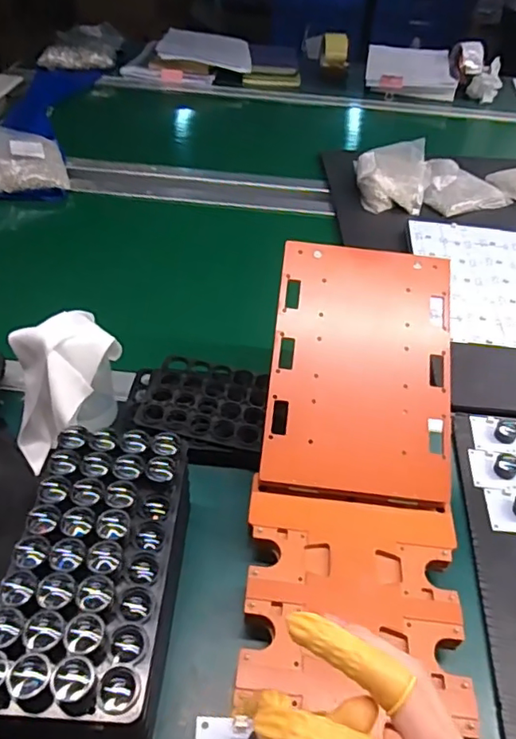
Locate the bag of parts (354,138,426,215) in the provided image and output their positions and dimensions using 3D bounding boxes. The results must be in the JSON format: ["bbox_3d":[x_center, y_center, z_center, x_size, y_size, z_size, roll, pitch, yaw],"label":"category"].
[{"bbox_3d":[0.225,-0.329,0.934,0.115,0.056,0.164,6,46,3],"label":"bag of parts"}]

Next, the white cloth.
[{"bbox_3d":[-0.175,0.011,0.503,0.095,0.100,0.110,-5,46,-8],"label":"white cloth"}]

